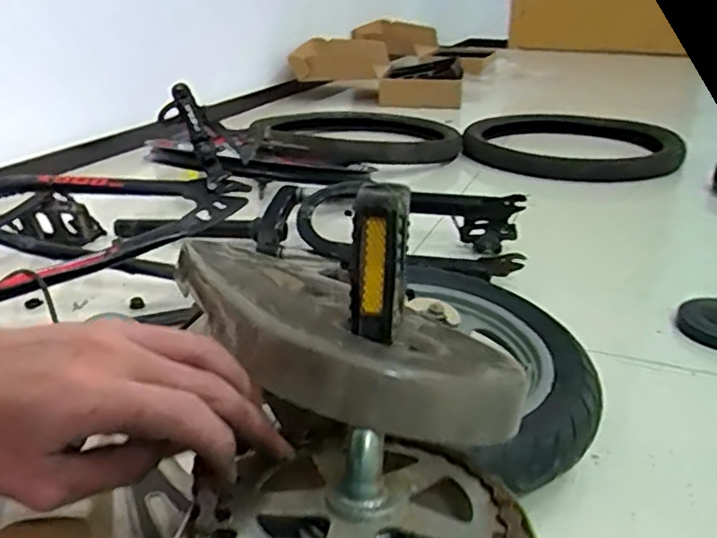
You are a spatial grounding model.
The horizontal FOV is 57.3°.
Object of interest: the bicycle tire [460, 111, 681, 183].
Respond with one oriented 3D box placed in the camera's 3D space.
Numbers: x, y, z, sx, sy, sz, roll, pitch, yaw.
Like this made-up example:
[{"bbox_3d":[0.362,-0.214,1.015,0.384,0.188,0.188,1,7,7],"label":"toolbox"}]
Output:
[{"bbox_3d":[0.521,-0.311,1.582,0.461,0.062,0.571,10,26,20],"label":"bicycle tire"}]

